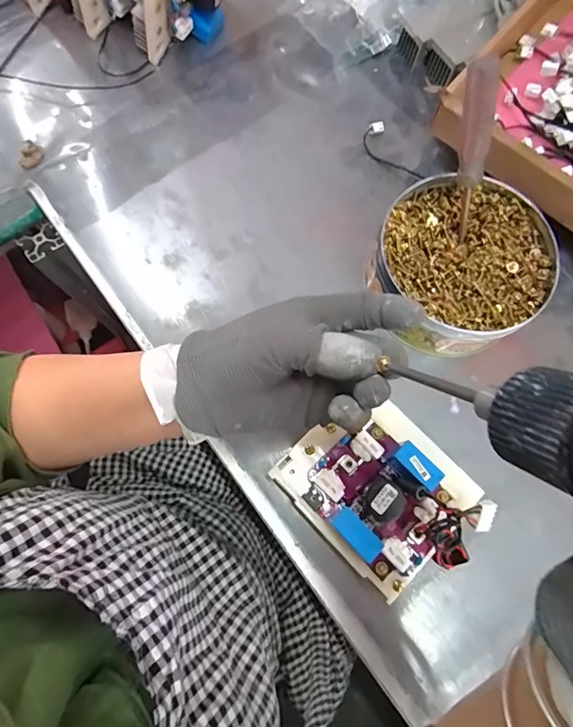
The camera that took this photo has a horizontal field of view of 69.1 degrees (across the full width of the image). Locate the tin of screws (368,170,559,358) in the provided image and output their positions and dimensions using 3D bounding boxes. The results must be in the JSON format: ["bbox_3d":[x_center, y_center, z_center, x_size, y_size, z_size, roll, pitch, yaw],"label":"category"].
[{"bbox_3d":[0.152,-0.087,0.373,0.152,0.058,0.144,0,75,1],"label":"tin of screws"}]

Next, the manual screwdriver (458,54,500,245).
[{"bbox_3d":[0.140,-0.155,0.315,0.016,0.130,0.018,-23,48,-6],"label":"manual screwdriver"}]

